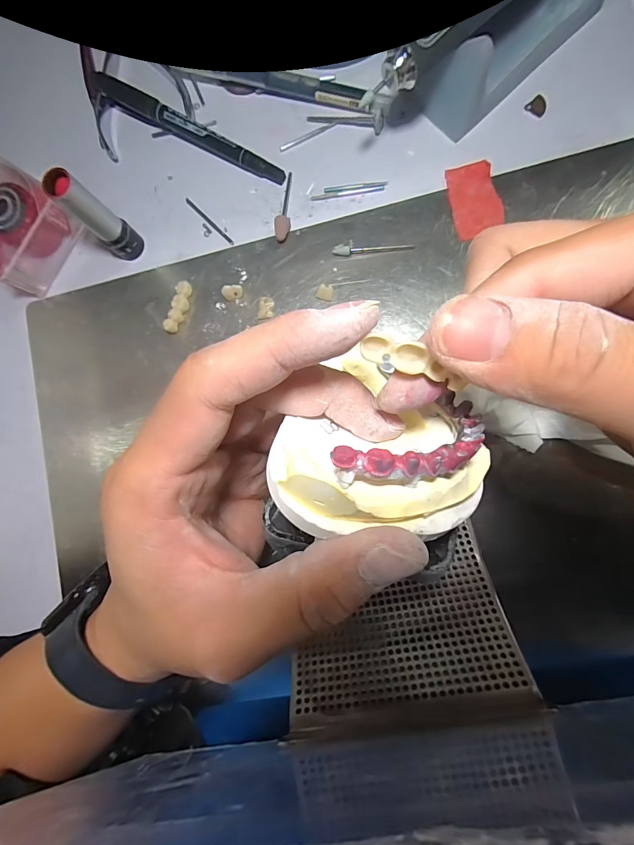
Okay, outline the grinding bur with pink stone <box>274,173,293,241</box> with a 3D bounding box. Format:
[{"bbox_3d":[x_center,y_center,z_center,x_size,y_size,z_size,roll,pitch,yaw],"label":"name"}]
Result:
[{"bbox_3d":[-0.020,-0.132,0.221,0.008,0.007,0.044,0,87,8],"label":"grinding bur with pink stone"}]

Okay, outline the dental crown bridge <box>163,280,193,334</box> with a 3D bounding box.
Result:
[{"bbox_3d":[-0.086,-0.071,0.226,0.008,0.010,0.032,15,89,8],"label":"dental crown bridge"}]

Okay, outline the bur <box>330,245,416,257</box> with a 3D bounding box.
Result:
[{"bbox_3d":[0.033,-0.102,0.213,0.047,0.004,0.006,0,87,8],"label":"bur"}]

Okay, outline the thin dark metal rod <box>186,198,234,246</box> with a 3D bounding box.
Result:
[{"bbox_3d":[-0.069,-0.128,0.229,0.004,0.004,0.044,-45,84,4],"label":"thin dark metal rod"}]

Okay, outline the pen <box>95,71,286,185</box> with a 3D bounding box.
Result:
[{"bbox_3d":[-0.083,-0.184,0.228,0.140,0.014,0.012,31,91,8],"label":"pen"}]

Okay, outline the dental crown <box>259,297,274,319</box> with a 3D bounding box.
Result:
[{"bbox_3d":[-0.031,-0.069,0.219,0.008,0.006,0.013,4,88,8],"label":"dental crown"}]

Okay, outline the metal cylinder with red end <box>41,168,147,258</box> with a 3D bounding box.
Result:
[{"bbox_3d":[-0.125,-0.116,0.208,0.016,0.060,0.019,36,92,8],"label":"metal cylinder with red end"}]

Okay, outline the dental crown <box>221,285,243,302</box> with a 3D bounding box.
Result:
[{"bbox_3d":[-0.051,-0.079,0.221,0.011,0.008,0.008,-3,87,8],"label":"dental crown"}]

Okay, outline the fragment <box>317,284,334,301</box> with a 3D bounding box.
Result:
[{"bbox_3d":[0.005,-0.077,0.214,0.009,0.006,0.008,11,89,8],"label":"fragment"}]

